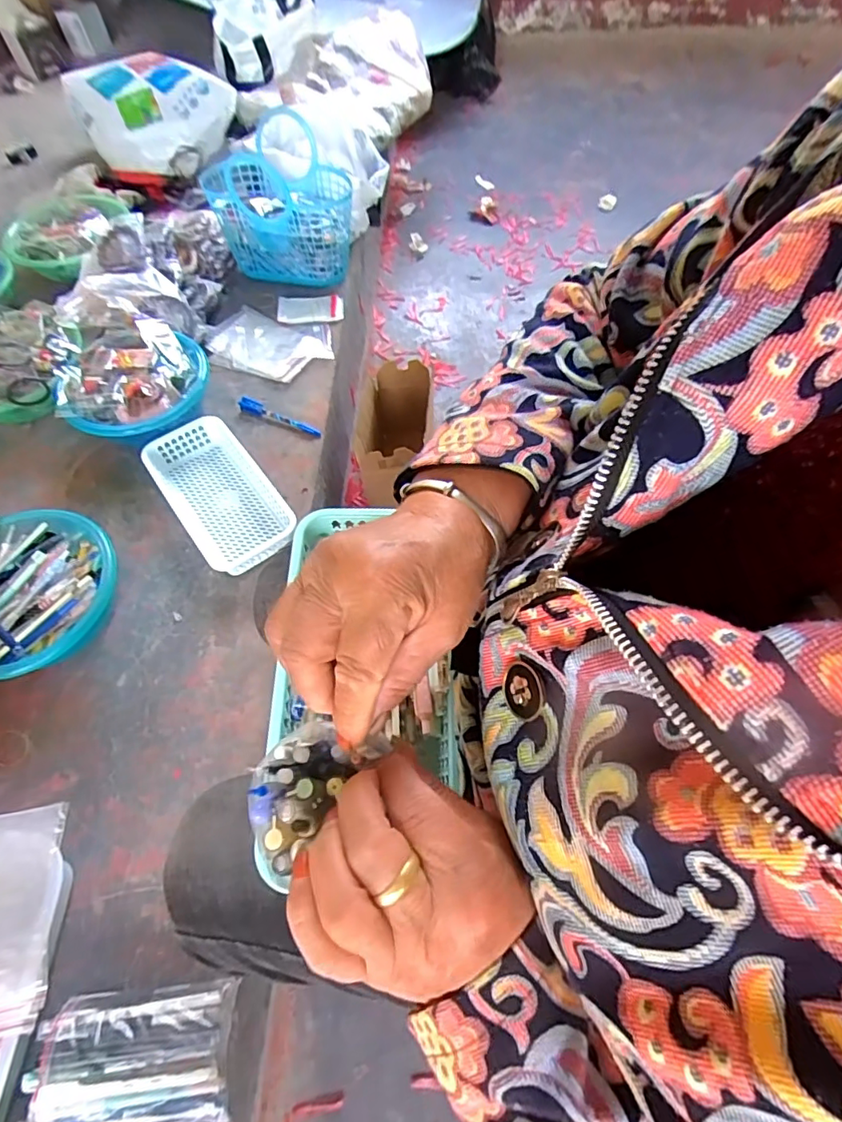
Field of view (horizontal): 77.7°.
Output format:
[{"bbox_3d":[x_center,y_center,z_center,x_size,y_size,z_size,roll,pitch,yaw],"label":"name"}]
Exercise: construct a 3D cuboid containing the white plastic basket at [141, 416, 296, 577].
[{"bbox_3d":[-0.295,-0.098,0.777,0.139,0.050,0.271,-34,66,-16],"label":"white plastic basket"}]

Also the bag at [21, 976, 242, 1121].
[{"bbox_3d":[-0.258,0.446,0.468,0.164,0.038,0.095,-4,63,-1],"label":"bag"}]

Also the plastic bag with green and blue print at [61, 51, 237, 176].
[{"bbox_3d":[-0.682,-1.118,1.294,0.384,0.111,0.272,24,68,13],"label":"plastic bag with green and blue print"}]

